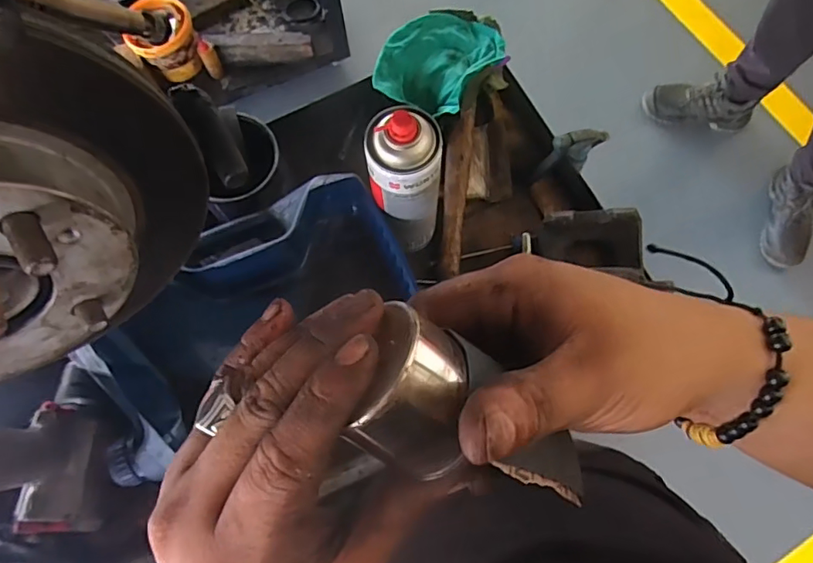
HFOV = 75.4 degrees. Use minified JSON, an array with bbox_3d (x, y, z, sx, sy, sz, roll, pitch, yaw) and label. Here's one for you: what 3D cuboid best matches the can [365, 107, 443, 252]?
[{"bbox_3d":[-0.001,-0.090,0.499,0.067,0.191,0.062,-6,73,0],"label":"can"}]

